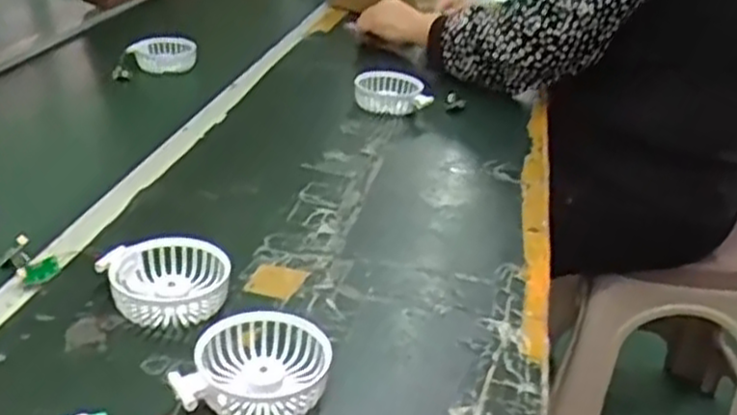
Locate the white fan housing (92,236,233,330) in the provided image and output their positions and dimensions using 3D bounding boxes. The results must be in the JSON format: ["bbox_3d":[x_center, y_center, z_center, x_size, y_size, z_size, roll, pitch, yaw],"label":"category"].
[{"bbox_3d":[-0.160,0.059,0.618,0.091,0.034,0.090,-14,33,-30],"label":"white fan housing"}]

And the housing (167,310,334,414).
[{"bbox_3d":[-0.077,0.115,0.532,0.089,0.034,0.095,3,28,-1],"label":"housing"}]

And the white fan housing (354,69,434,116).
[{"bbox_3d":[0.029,-0.161,1.067,0.109,0.036,0.077,3,28,-1],"label":"white fan housing"}]

